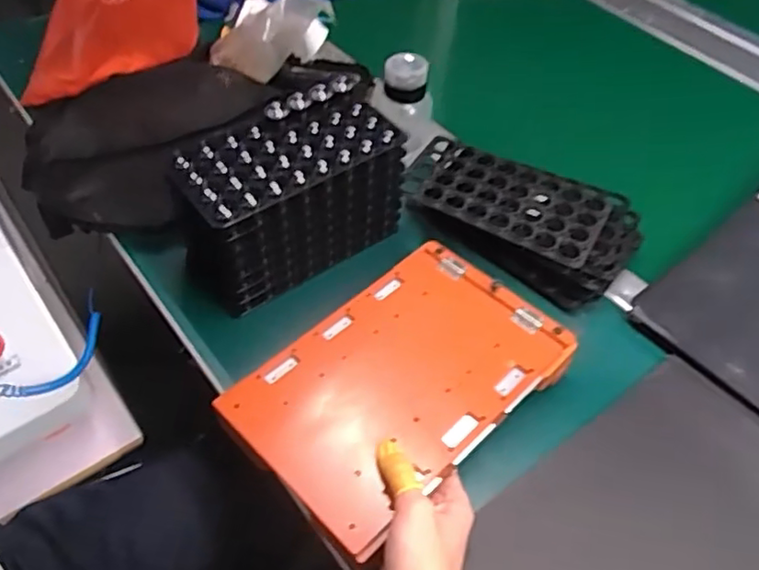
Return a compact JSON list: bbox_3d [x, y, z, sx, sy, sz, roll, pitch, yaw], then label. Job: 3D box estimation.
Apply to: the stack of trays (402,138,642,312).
[{"bbox_3d":[0.139,-0.070,0.642,0.227,0.055,0.121,26,56,18],"label":"stack of trays"}]

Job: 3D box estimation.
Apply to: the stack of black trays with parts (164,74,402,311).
[{"bbox_3d":[-0.085,-0.081,0.589,0.203,0.138,0.099,-32,59,-23],"label":"stack of black trays with parts"}]

